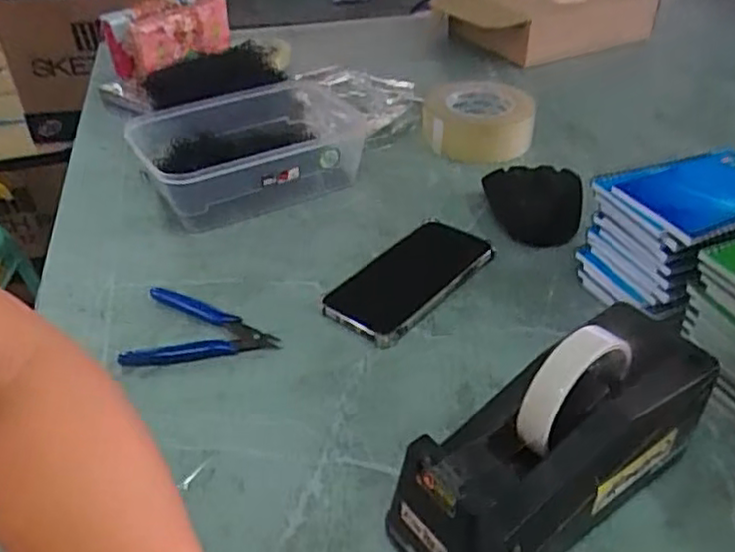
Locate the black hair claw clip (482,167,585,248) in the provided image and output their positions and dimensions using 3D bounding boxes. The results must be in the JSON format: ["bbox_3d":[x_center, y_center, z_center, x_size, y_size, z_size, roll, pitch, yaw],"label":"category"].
[{"bbox_3d":[0.169,-0.074,0.709,0.097,0.034,0.103,6,37,8],"label":"black hair claw clip"}]

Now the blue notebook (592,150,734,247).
[{"bbox_3d":[0.280,-0.069,0.553,0.148,0.015,0.105,-15,41,-17],"label":"blue notebook"}]

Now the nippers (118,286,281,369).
[{"bbox_3d":[-0.134,0.044,0.565,0.125,0.008,0.081,6,37,8],"label":"nippers"}]

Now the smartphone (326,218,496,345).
[{"bbox_3d":[0.040,-0.002,0.623,0.084,0.013,0.177,26,43,30],"label":"smartphone"}]

